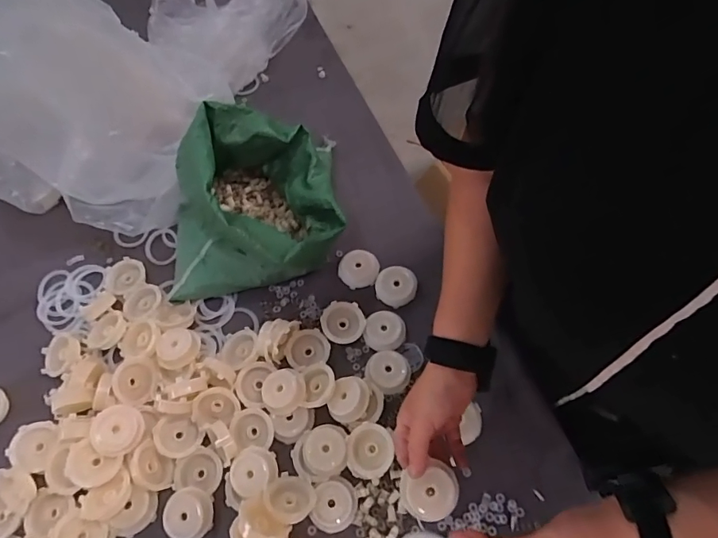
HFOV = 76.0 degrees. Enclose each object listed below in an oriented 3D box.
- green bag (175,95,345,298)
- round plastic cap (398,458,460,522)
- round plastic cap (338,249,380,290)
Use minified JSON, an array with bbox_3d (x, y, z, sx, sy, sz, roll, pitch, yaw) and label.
[{"bbox_3d":[-0.136,-0.094,0.598,0.225,0.161,0.227,-1,63,3],"label":"green bag"},{"bbox_3d":[0.066,0.209,0.430,0.053,0.021,0.046,-5,63,1],"label":"round plastic cap"},{"bbox_3d":[0.000,0.001,0.618,0.054,0.022,0.047,-12,63,-2],"label":"round plastic cap"}]

